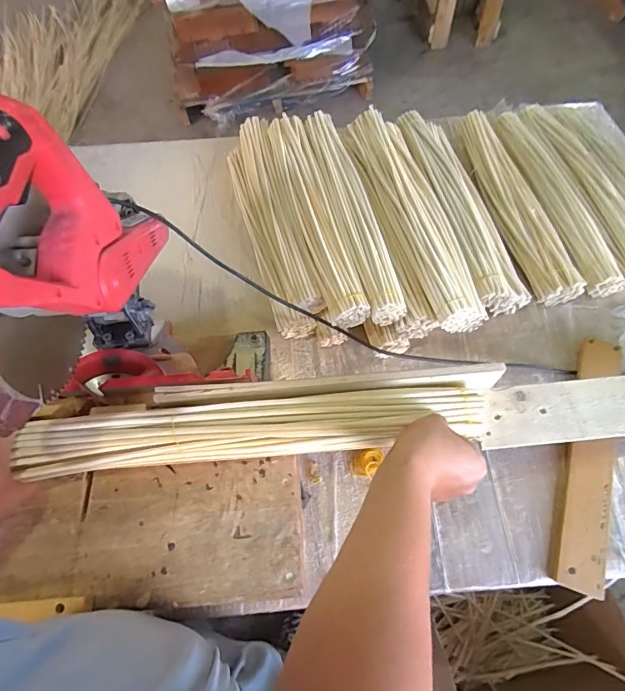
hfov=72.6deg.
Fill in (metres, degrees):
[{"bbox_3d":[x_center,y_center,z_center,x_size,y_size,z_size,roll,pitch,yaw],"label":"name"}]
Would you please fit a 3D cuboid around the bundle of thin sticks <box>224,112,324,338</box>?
[{"bbox_3d":[-0.088,-0.248,0.812,0.093,0.091,0.485,-13,63,-6],"label":"bundle of thin sticks"}]

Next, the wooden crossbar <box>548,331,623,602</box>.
[{"bbox_3d":[0.418,0.159,0.643,0.064,0.024,0.390,18,64,10],"label":"wooden crossbar"}]

